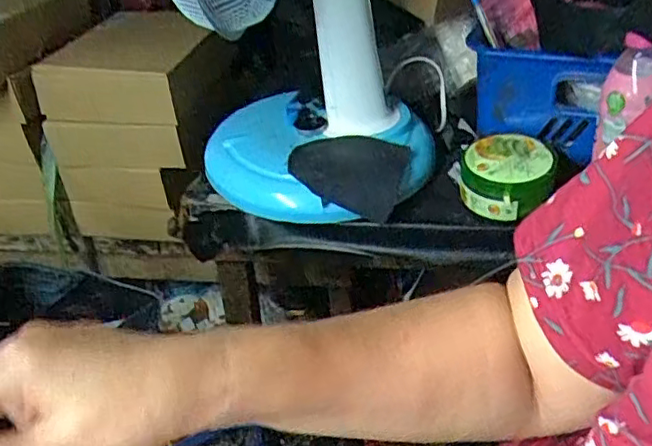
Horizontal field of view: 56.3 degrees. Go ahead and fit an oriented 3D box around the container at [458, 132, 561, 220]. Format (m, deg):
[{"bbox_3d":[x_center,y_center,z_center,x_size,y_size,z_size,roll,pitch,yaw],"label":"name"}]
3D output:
[{"bbox_3d":[0.209,-0.055,0.699,0.100,0.061,0.099,-4,35,3],"label":"container"}]

